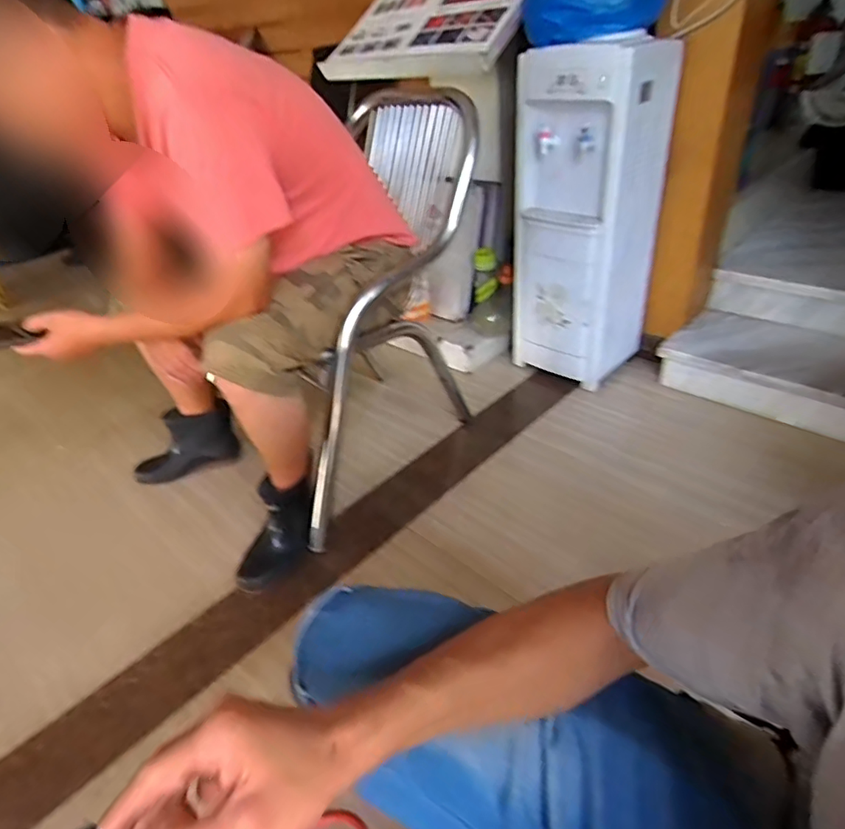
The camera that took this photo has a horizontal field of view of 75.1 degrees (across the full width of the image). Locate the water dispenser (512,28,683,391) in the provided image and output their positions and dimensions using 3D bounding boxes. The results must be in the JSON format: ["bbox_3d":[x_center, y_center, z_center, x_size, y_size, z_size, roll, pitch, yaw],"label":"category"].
[{"bbox_3d":[0.435,-0.500,1.468,0.299,0.786,0.312,-30,40,-32],"label":"water dispenser"}]

